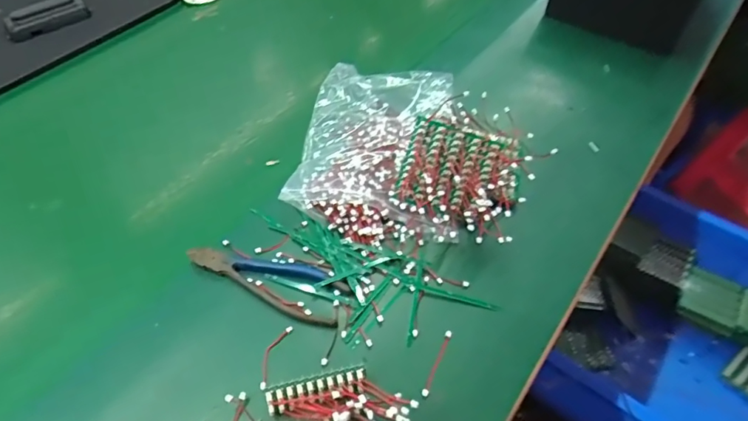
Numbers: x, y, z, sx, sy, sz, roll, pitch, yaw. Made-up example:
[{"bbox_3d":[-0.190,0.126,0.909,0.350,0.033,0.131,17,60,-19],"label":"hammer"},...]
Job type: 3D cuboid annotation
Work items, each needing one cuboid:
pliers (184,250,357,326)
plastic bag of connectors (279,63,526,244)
[{"bbox_3d":[-0.092,0.055,0.436,0.143,0.011,0.048,21,54,17],"label":"pliers"},{"bbox_3d":[0.039,-0.082,0.518,0.228,0.059,0.256,6,51,5],"label":"plastic bag of connectors"}]

